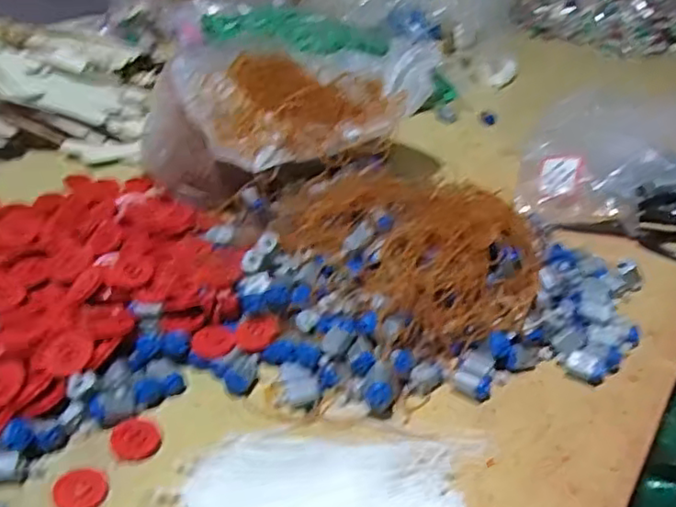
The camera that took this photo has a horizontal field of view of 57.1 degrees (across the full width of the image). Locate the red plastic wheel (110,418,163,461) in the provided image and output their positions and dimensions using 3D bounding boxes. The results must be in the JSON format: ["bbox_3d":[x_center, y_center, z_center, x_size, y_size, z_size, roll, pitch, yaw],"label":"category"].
[{"bbox_3d":[-0.136,0.123,0.421,0.031,0.007,0.034,3,34,-2],"label":"red plastic wheel"}]

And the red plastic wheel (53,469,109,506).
[{"bbox_3d":[-0.160,0.148,0.388,0.031,0.004,0.029,3,34,-2],"label":"red plastic wheel"}]

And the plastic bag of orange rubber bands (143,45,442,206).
[{"bbox_3d":[-0.054,-0.153,0.675,0.303,0.111,0.186,-5,35,-13],"label":"plastic bag of orange rubber bands"}]

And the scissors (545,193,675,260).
[{"bbox_3d":[0.322,-0.038,0.652,0.177,0.028,0.090,14,35,15],"label":"scissors"}]

